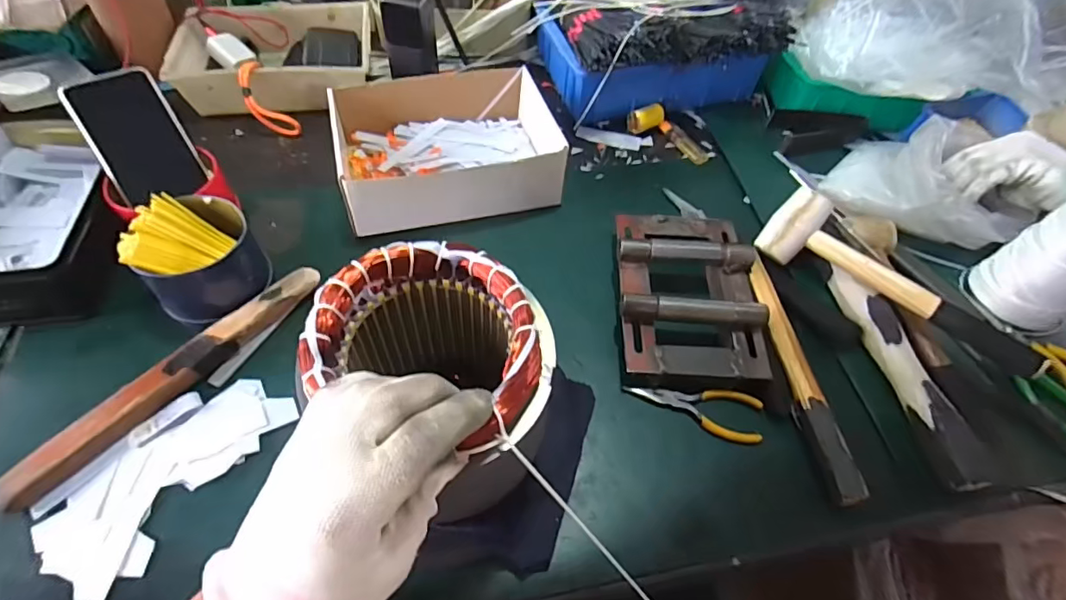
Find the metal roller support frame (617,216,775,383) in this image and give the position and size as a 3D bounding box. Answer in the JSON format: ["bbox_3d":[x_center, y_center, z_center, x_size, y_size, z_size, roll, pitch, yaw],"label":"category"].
[{"bbox_3d":[0.154,-0.014,0.512,0.137,0.052,0.200,6,55,0],"label":"metal roller support frame"}]

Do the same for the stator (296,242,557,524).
[{"bbox_3d":[-0.063,0.058,0.348,0.136,0.133,0.143,-9,57,-10],"label":"stator"}]

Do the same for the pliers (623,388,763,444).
[{"bbox_3d":[0.146,0.096,0.464,0.118,0.012,0.042,14,56,5],"label":"pliers"}]

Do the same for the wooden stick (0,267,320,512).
[{"bbox_3d":[-0.299,0.057,0.436,0.031,0.024,0.275,34,60,18],"label":"wooden stick"}]

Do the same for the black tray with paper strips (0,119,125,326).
[{"bbox_3d":[-0.477,-0.093,0.507,0.182,0.063,0.244,-5,56,-8],"label":"black tray with paper strips"}]

